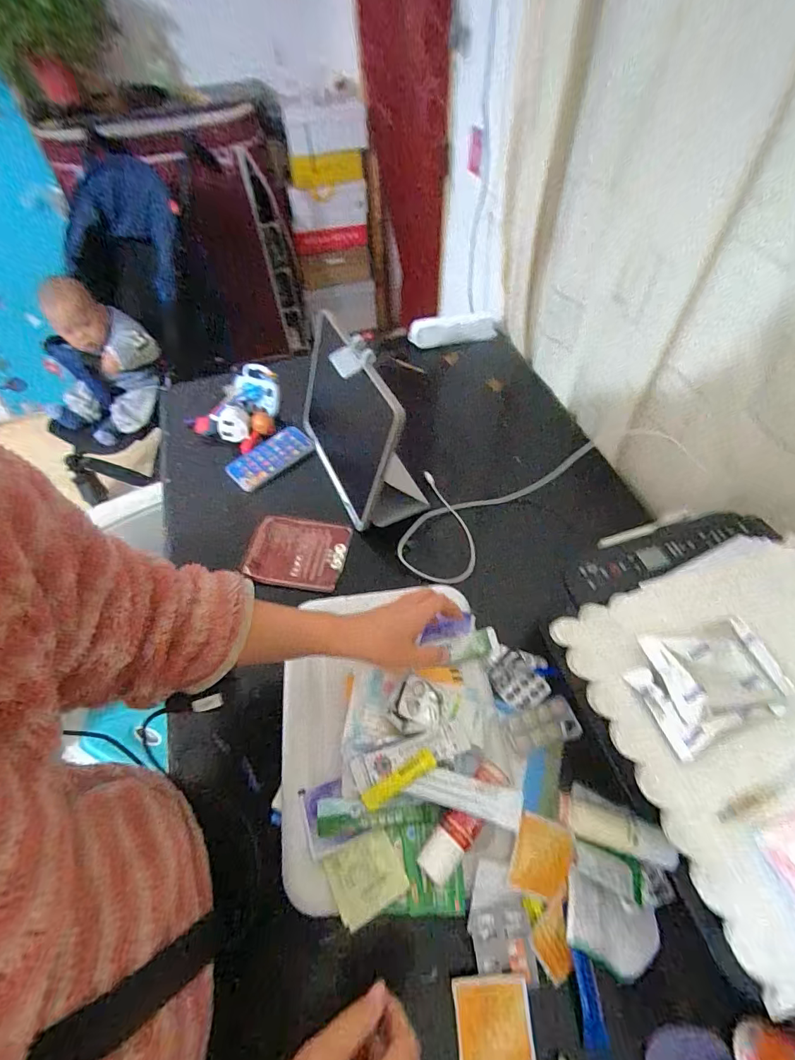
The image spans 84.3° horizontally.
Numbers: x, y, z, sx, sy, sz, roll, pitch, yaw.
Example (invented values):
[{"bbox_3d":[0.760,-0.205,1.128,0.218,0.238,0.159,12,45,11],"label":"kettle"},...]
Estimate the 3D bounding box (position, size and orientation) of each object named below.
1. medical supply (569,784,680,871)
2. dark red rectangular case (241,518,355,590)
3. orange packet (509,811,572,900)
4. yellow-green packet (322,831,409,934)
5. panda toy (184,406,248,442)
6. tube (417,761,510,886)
[{"bbox_3d":[0.232,0.314,0.459,0.102,0.032,0.049,16,57,28],"label":"medical supply"},{"bbox_3d":[-0.160,0.037,0.696,0.155,0.014,0.121,6,57,6],"label":"dark red rectangular case"},{"bbox_3d":[0.142,0.323,0.434,0.059,0.004,0.064,22,66,-4],"label":"orange packet"},{"bbox_3d":[-0.032,0.337,0.428,0.065,0.006,0.060,-27,60,-15],"label":"yellow-green packet"},{"bbox_3d":[-0.344,-0.204,0.824,0.140,0.054,0.064,4,55,22],"label":"panda toy"},{"bbox_3d":[0.066,0.286,0.434,0.034,0.024,0.114,38,65,24],"label":"tube"}]

